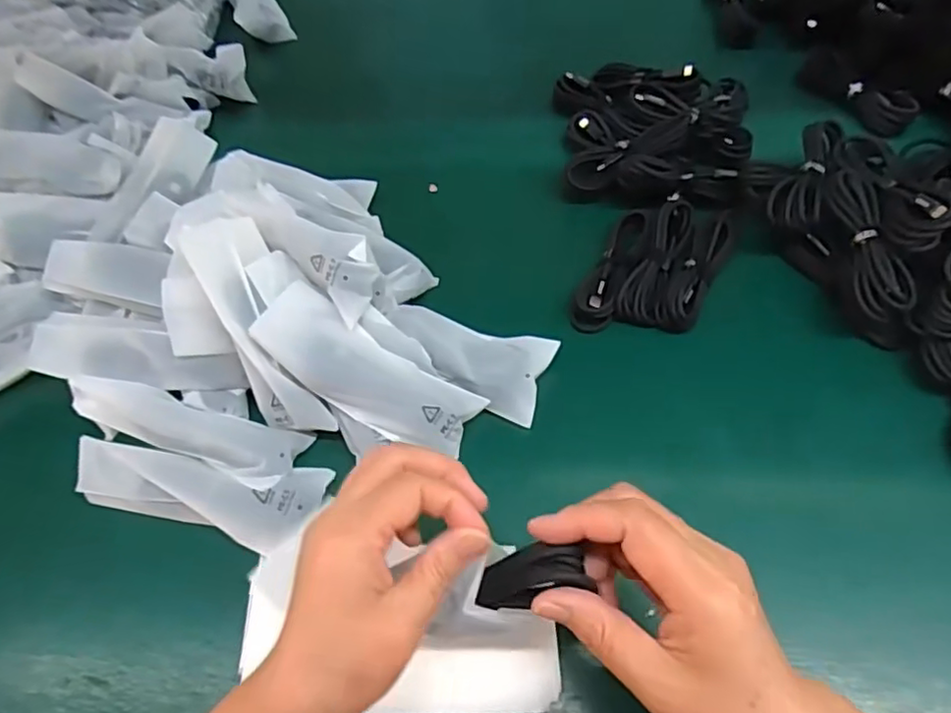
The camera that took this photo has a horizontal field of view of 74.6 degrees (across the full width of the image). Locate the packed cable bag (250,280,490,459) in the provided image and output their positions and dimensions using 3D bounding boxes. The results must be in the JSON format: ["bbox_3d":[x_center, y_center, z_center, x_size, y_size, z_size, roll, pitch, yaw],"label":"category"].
[{"bbox_3d":[-0.069,0.012,0.408,0.147,0.021,0.054,32,69,-2],"label":"packed cable bag"}]

